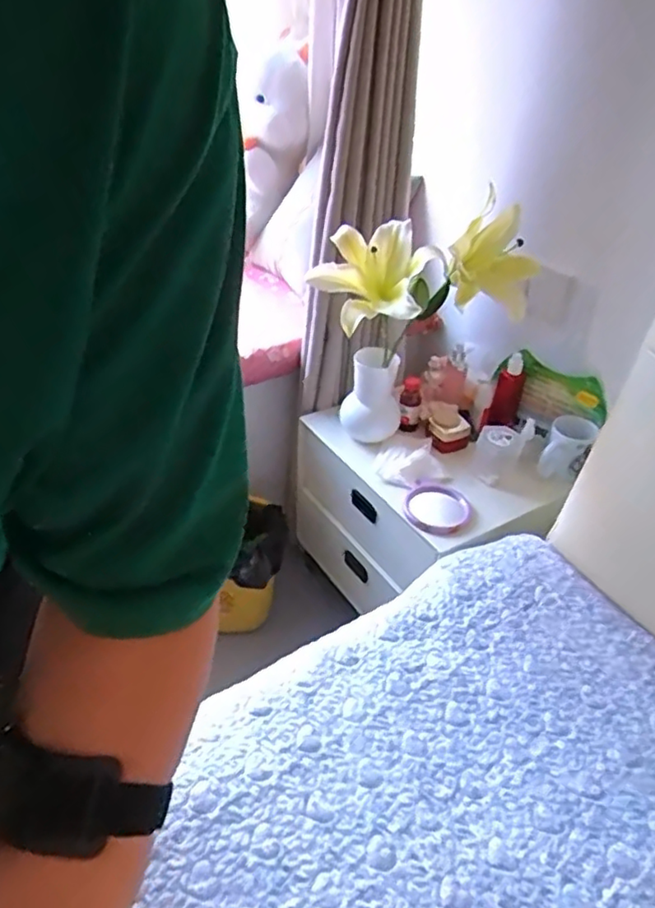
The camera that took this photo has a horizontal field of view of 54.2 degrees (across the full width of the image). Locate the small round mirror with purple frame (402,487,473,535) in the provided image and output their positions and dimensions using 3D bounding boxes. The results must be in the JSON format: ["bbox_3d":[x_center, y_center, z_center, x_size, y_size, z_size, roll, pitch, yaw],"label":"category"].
[{"bbox_3d":[0.184,0.095,1.076,0.107,0.019,0.108,2,37,-1],"label":"small round mirror with purple frame"}]

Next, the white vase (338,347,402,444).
[{"bbox_3d":[0.081,-0.099,1.182,0.106,0.174,0.092,4,37,1],"label":"white vase"}]

